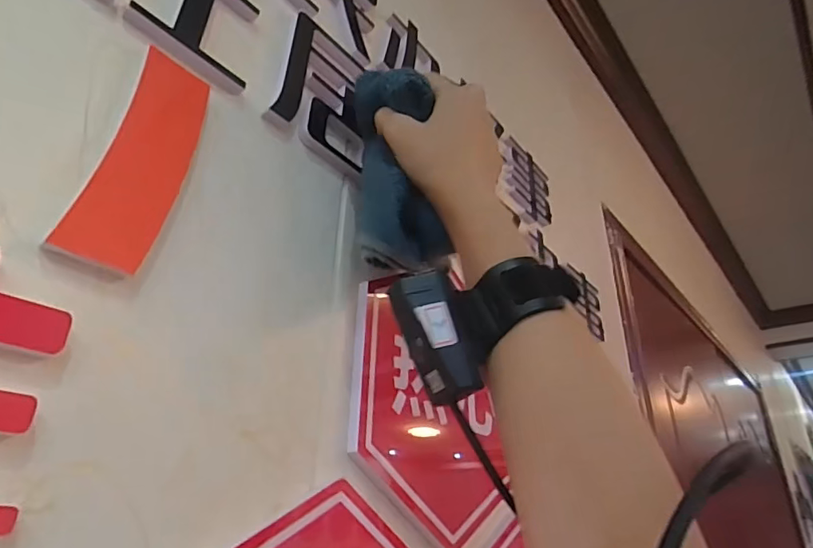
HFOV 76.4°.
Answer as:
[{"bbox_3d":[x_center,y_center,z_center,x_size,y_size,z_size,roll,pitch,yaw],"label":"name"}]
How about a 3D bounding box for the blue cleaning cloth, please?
[{"bbox_3d":[-0.006,-0.079,0.369,0.063,0.162,0.045,-15,-25,16],"label":"blue cleaning cloth"}]

